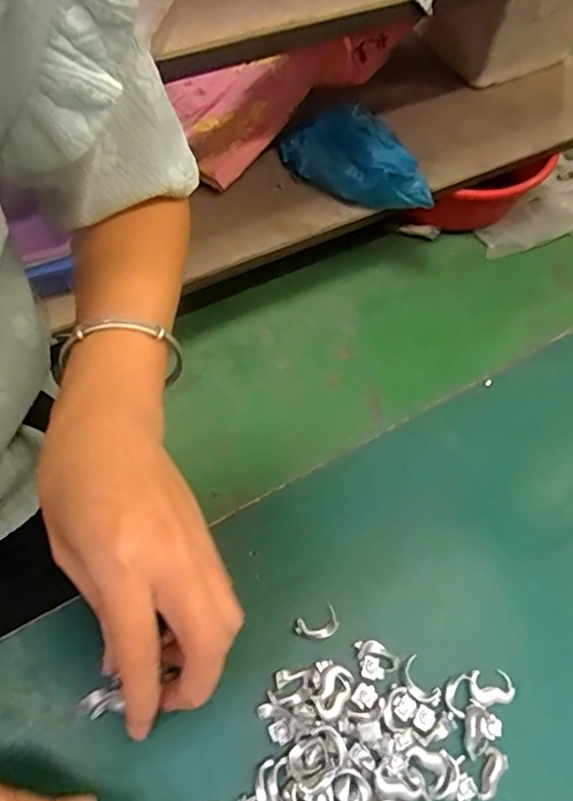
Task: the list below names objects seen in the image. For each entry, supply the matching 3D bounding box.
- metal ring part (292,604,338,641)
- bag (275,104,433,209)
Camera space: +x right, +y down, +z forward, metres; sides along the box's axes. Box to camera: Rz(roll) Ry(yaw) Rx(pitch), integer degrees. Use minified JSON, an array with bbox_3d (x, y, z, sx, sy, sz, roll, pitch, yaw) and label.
[{"bbox_3d":[0.014,0.101,0.260,0.020,0.004,0.012,-17,64,-12],"label":"metal ring part"},{"bbox_3d":[0.128,-0.448,1.071,0.312,0.113,0.121,24,63,9],"label":"bag"}]

